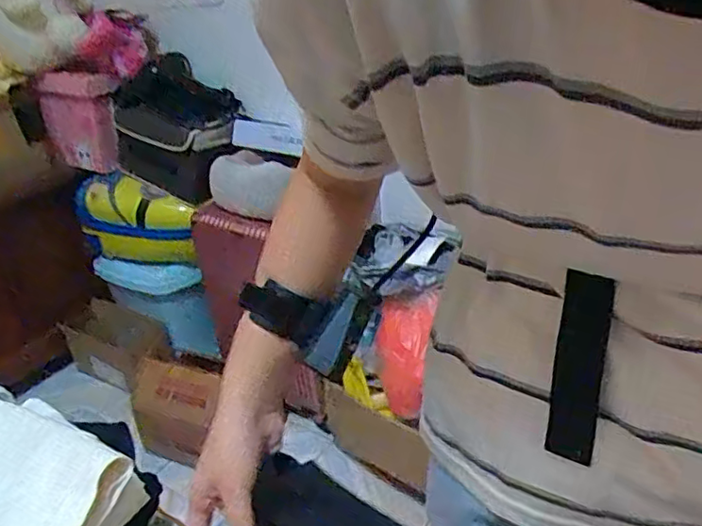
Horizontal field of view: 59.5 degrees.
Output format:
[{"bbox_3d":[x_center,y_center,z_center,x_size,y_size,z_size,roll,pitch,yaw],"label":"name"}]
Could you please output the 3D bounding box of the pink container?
[{"bbox_3d":[-0.678,-0.357,1.555,0.167,0.245,0.121,-25,34,-31],"label":"pink container"}]

